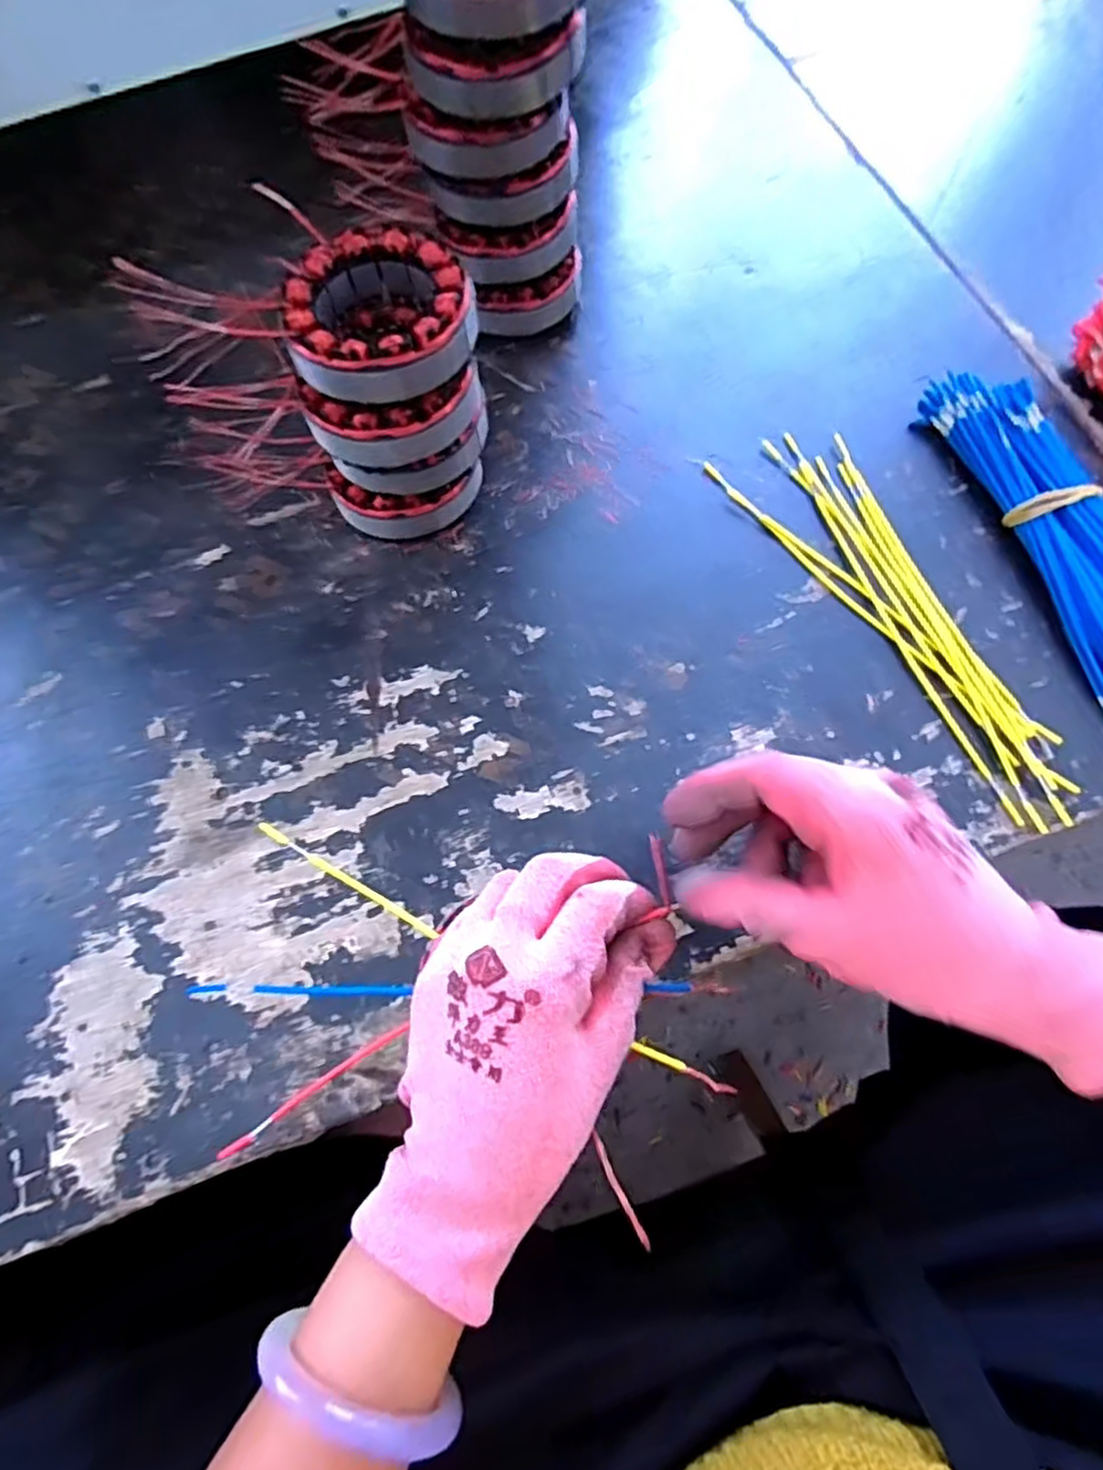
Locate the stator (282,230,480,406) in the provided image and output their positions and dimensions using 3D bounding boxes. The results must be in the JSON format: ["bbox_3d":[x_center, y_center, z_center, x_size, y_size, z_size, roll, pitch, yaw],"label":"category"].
[{"bbox_3d":[-0.078,-0.195,0.334,0.084,0.034,0.081,-9,70,-2],"label":"stator"}]

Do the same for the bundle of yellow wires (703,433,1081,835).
[{"bbox_3d":[0.193,-0.073,0.384,0.070,0.012,0.252,-28,71,-8],"label":"bundle of yellow wires"}]

